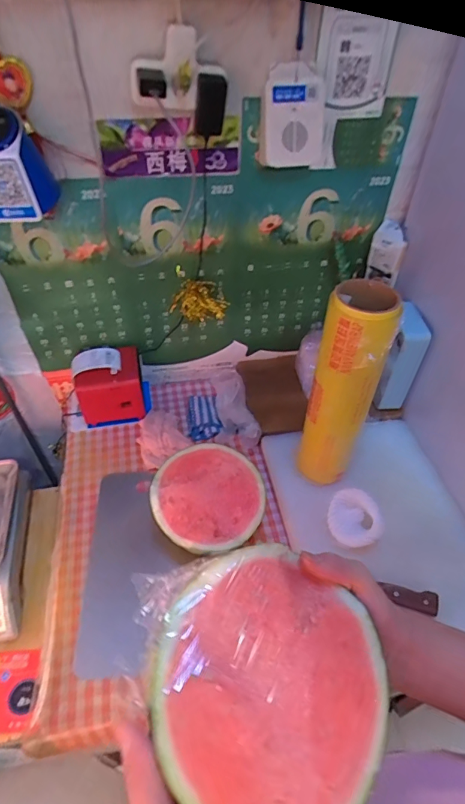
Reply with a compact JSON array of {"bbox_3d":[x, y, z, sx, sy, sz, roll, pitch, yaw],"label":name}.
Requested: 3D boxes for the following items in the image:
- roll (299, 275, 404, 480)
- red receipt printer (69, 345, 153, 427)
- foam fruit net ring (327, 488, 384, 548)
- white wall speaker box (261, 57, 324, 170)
[{"bbox_3d":[0.173,-0.014,0.691,0.092,0.337,0.100,13,47,11],"label":"roll"},{"bbox_3d":[-0.248,-0.039,0.911,0.134,0.123,0.119,-9,47,-10],"label":"red receipt printer"},{"bbox_3d":[0.197,0.185,0.707,0.075,0.035,0.088,-15,48,-15],"label":"foam fruit net ring"},{"bbox_3d":[0.097,-0.451,0.698,0.100,0.126,0.046,8,46,6],"label":"white wall speaker box"}]

